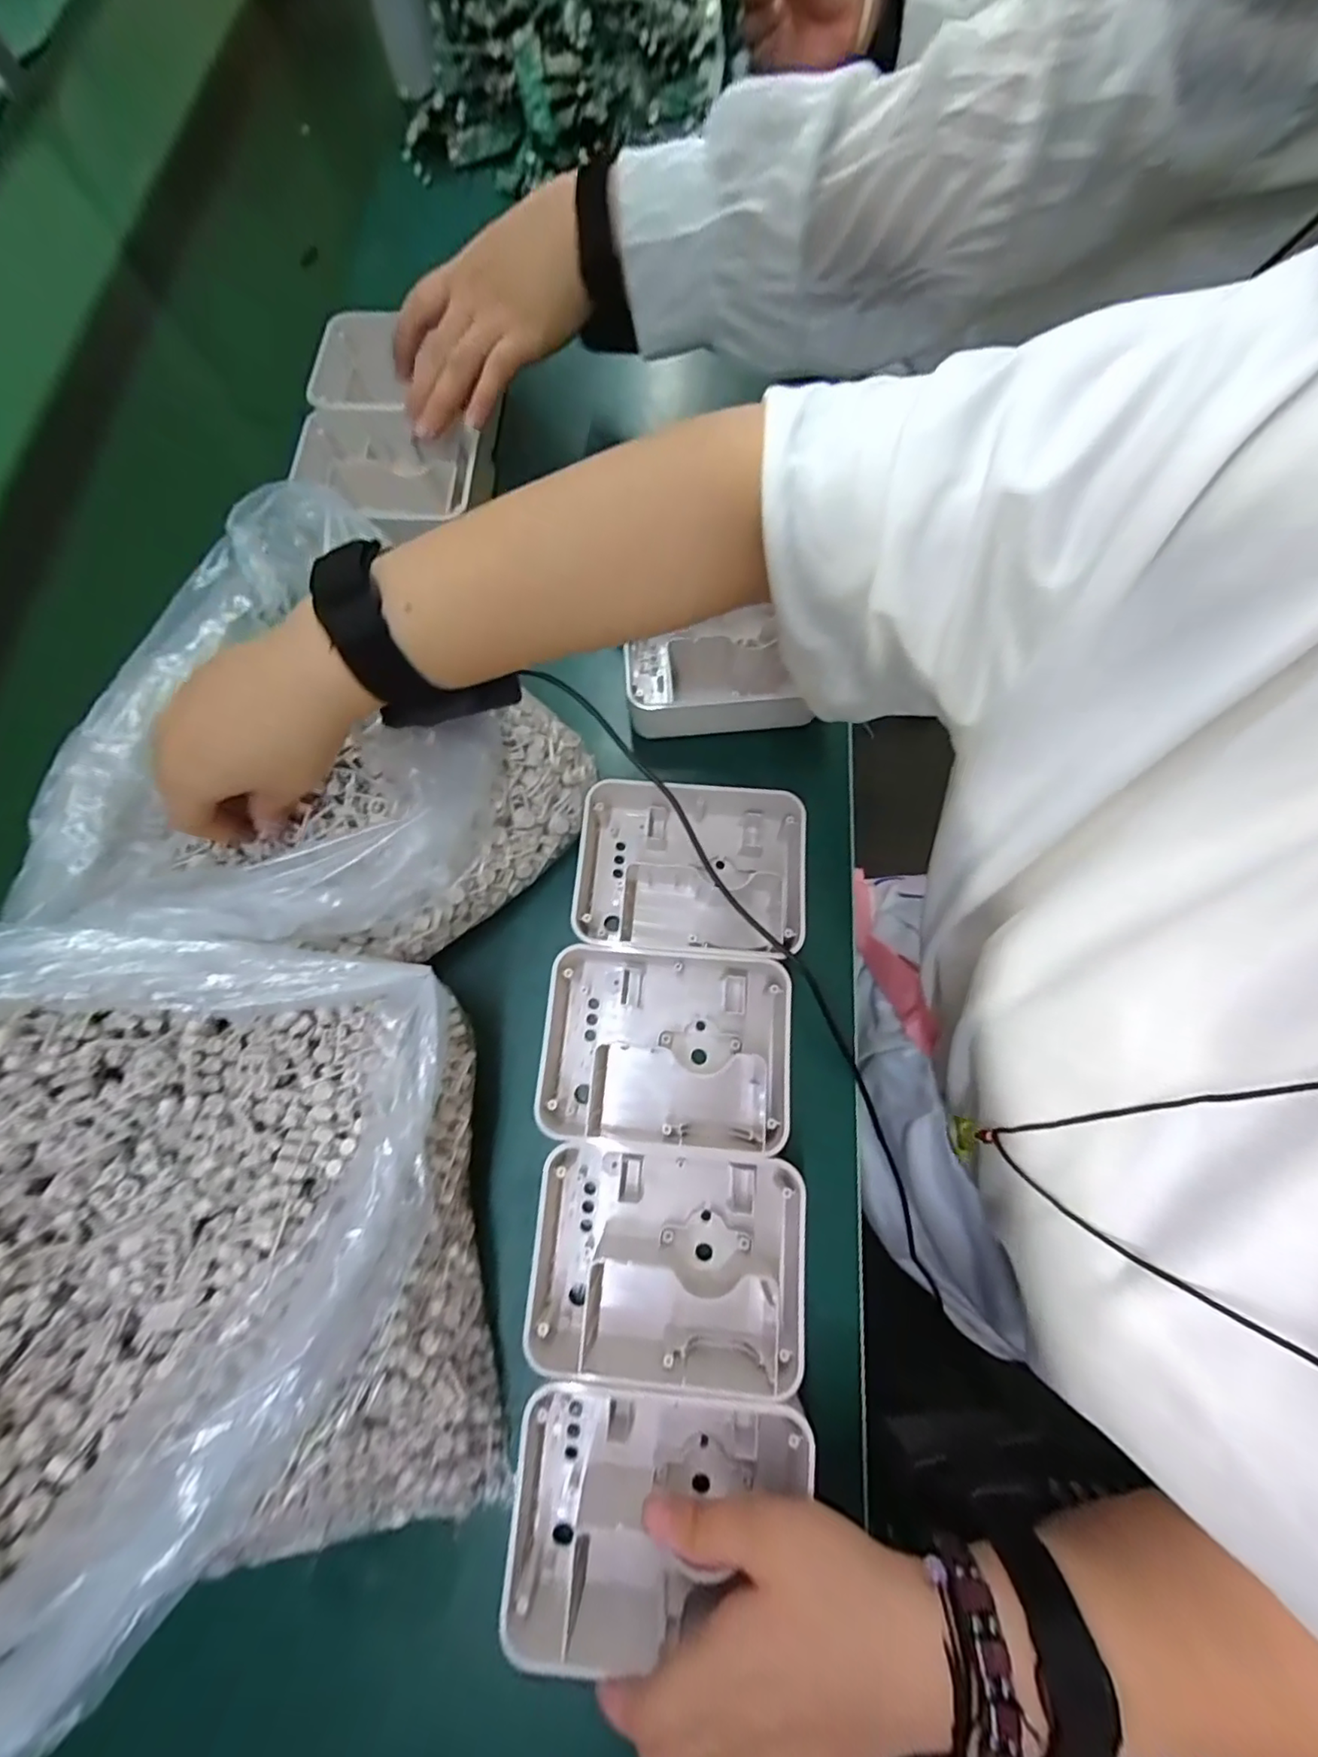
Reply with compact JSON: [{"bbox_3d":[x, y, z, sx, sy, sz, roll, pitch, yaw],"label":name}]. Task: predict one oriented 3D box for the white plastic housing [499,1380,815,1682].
[{"bbox_3d":[-0.003,0.280,0.269,0.132,0.061,0.098,5,74,2],"label":"white plastic housing"}]

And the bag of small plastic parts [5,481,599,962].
[{"bbox_3d":[-0.156,-0.076,0.317,0.214,0.093,0.242,8,74,3],"label":"bag of small plastic parts"}]

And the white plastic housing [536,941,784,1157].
[{"bbox_3d":[0.003,0.090,0.319,0.137,0.038,0.103,5,74,2],"label":"white plastic housing"}]

